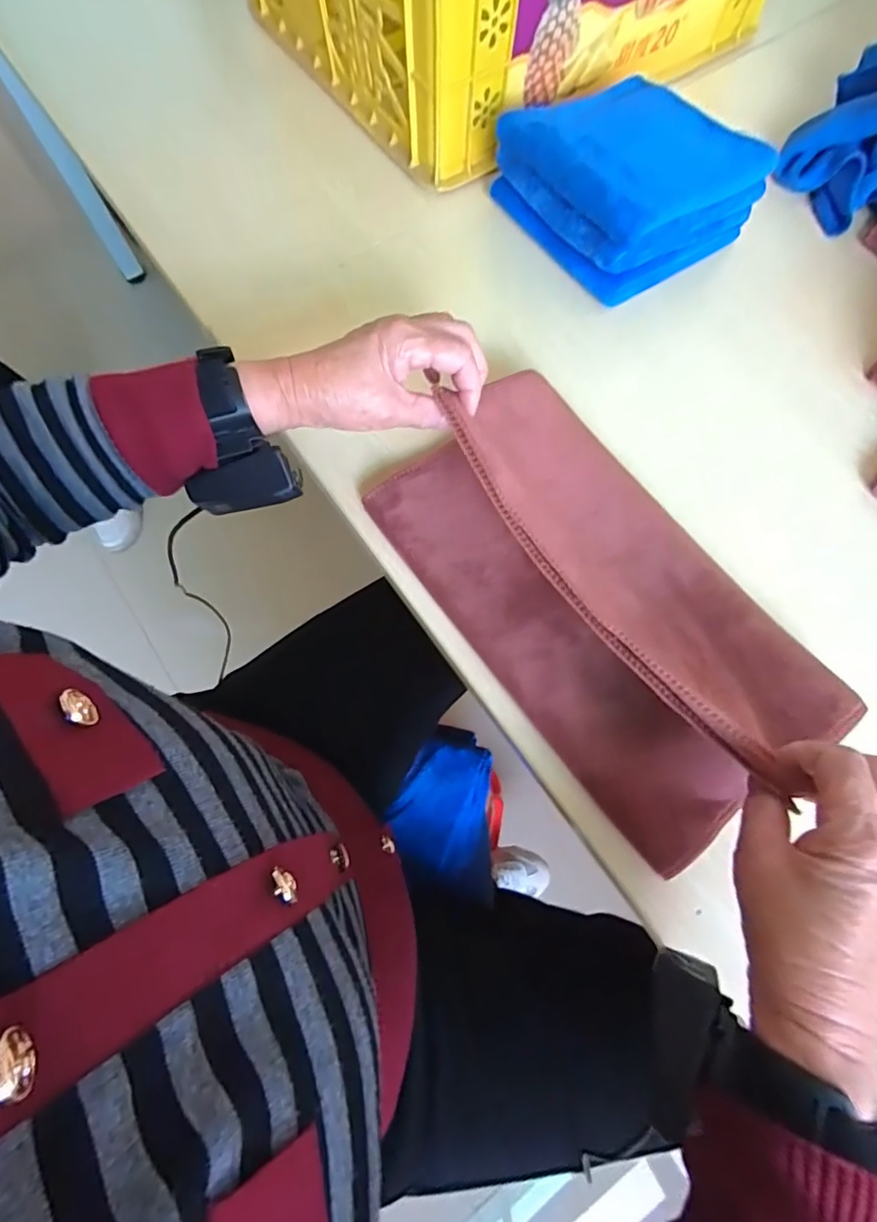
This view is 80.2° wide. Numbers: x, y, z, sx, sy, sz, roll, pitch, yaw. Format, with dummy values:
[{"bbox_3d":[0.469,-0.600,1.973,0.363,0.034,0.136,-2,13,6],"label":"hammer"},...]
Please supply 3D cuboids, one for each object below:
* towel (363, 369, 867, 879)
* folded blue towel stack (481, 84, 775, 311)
[{"bbox_3d":[0.106,-0.018,0.343,0.174,0.069,0.315,-34,76,-10],"label":"towel"},{"bbox_3d":[0.166,-0.374,0.452,0.167,0.082,0.173,-29,75,-9],"label":"folded blue towel stack"}]

